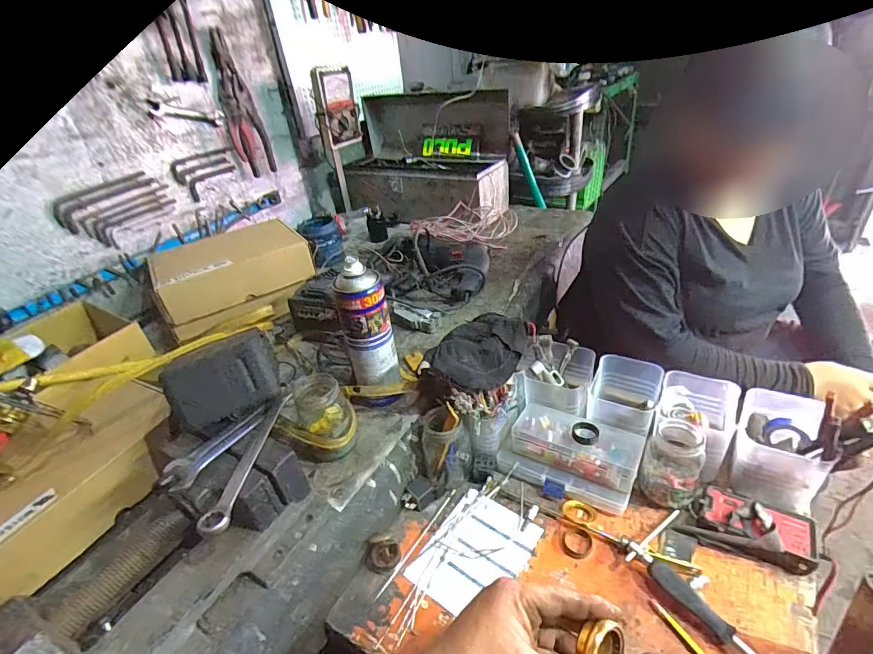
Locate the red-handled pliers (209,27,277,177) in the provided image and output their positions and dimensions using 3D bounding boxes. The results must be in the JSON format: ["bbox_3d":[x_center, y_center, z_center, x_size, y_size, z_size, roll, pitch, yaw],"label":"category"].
[{"bbox_3d":[-0.444,-0.483,0.973,0.025,0.291,0.101,2,40,19],"label":"red-handled pliers"}]

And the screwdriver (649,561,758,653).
[{"bbox_3d":[0.277,0.293,0.414,0.019,0.025,0.158,-28,39,-28],"label":"screwdriver"}]

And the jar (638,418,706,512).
[{"bbox_3d":[0.296,0.163,0.538,0.064,0.100,0.078,19,42,34],"label":"jar"}]

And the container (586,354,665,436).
[{"bbox_3d":[0.267,0.105,0.625,0.087,0.080,0.118,14,39,29],"label":"container"}]

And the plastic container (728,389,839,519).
[{"bbox_3d":[0.423,0.151,0.543,0.088,0.085,0.118,17,41,32],"label":"plastic container"}]

